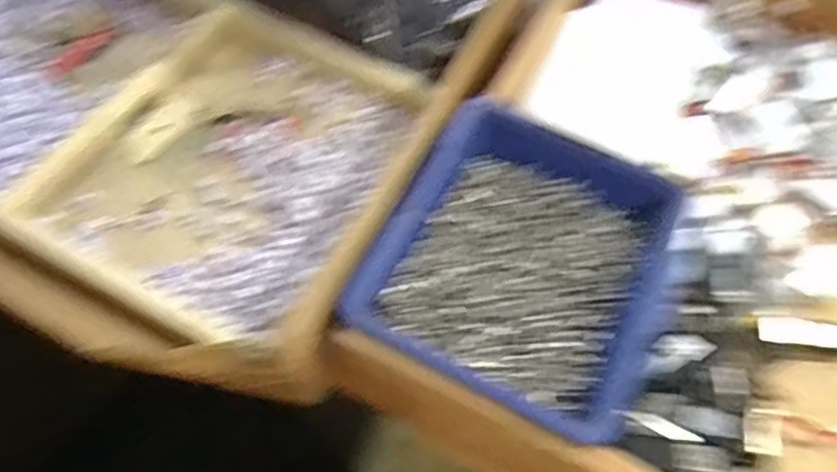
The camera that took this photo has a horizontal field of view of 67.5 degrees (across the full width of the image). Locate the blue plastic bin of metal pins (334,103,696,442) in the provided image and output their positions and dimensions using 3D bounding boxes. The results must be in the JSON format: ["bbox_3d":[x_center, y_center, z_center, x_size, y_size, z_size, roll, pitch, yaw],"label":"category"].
[{"bbox_3d":[0.050,0.016,0.299,0.126,0.044,0.139,25,60,10],"label":"blue plastic bin of metal pins"}]

